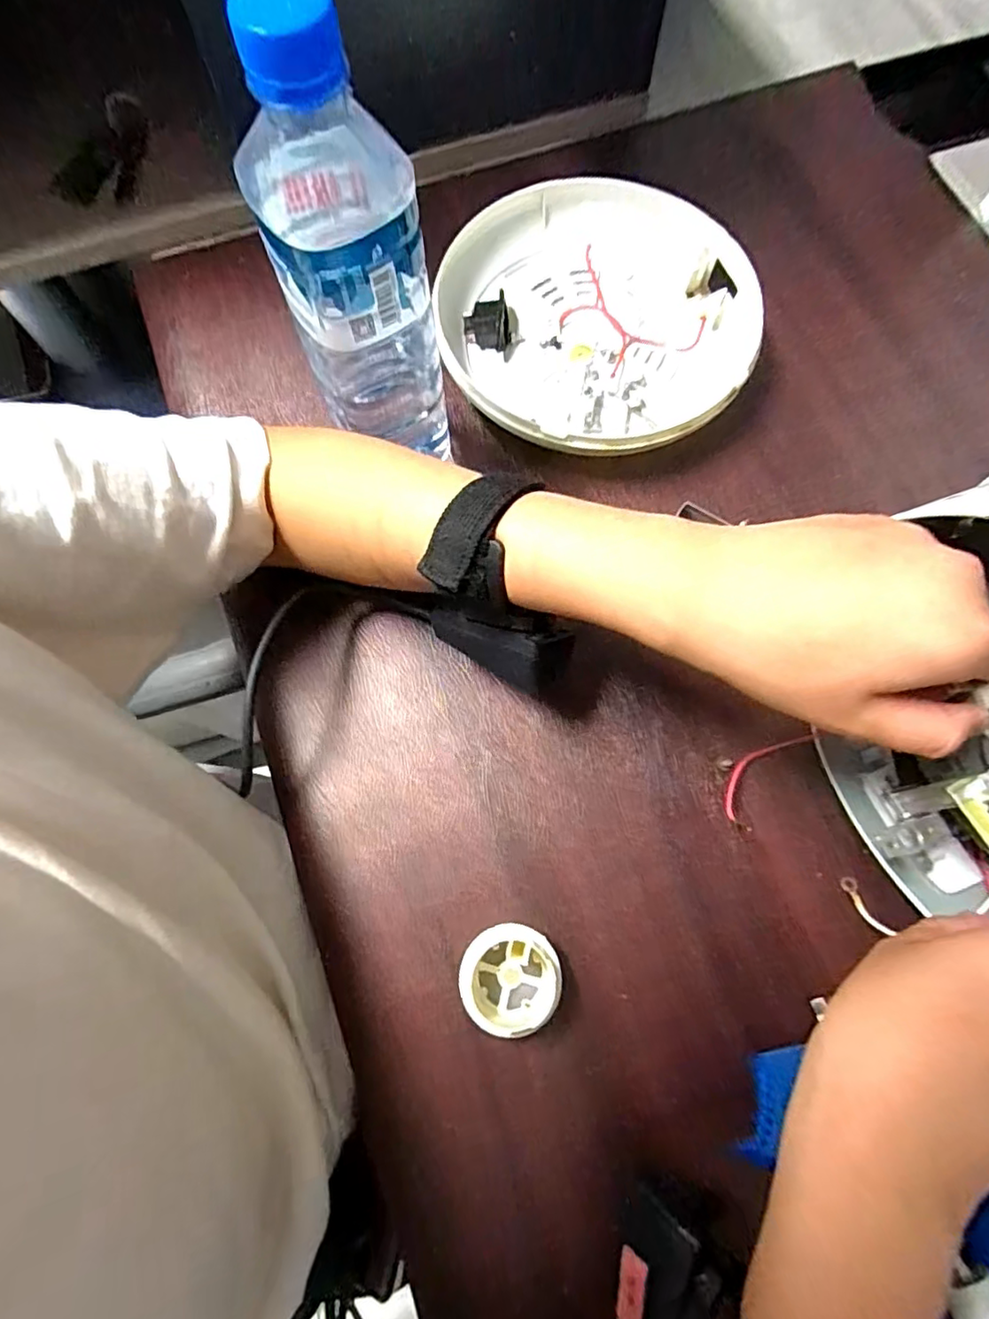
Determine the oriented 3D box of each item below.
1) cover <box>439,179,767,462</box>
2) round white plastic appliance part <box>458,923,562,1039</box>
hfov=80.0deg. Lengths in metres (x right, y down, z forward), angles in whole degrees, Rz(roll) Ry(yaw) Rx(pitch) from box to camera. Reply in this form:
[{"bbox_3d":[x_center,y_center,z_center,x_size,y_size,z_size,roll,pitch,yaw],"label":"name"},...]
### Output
[{"bbox_3d":[0.070,-0.218,0.381,0.191,0.035,0.199,0,74,1],"label":"cover"},{"bbox_3d":[0.008,0.156,0.289,0.048,0.020,0.048,0,74,1],"label":"round white plastic appliance part"}]

